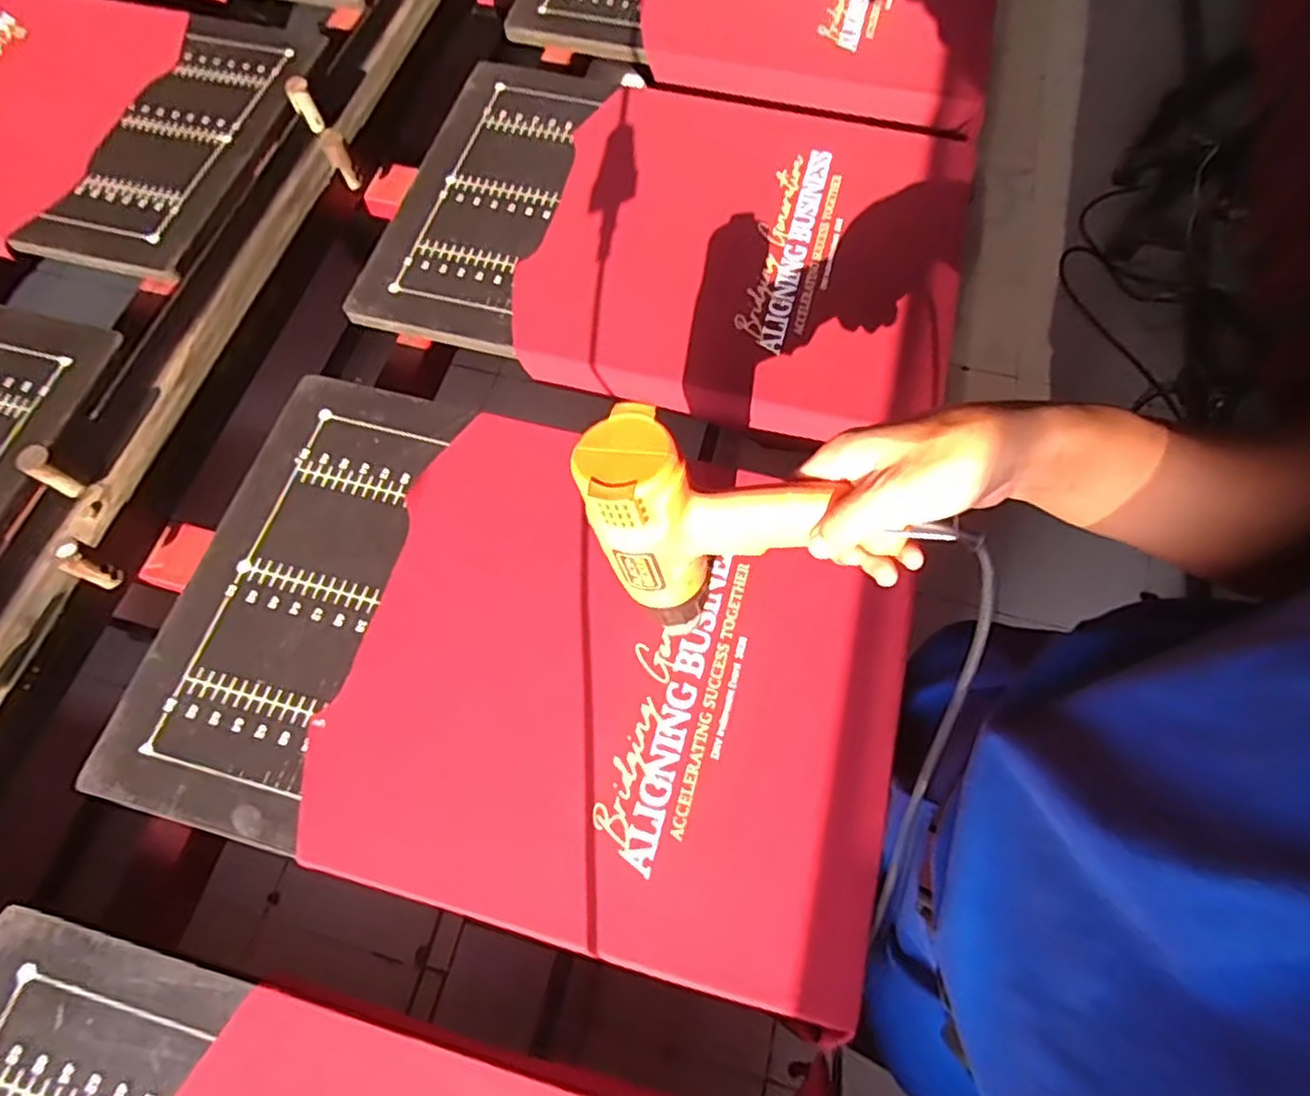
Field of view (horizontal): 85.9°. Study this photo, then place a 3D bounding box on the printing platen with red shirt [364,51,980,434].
[{"bbox_3d":[0.025,-0.351,0.772,0.604,0.048,0.462,12,67,7],"label":"printing platen with red shirt"}]

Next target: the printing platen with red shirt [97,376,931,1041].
[{"bbox_3d":[-0.104,0.077,0.568,0.583,0.029,0.386,13,67,7],"label":"printing platen with red shirt"}]

